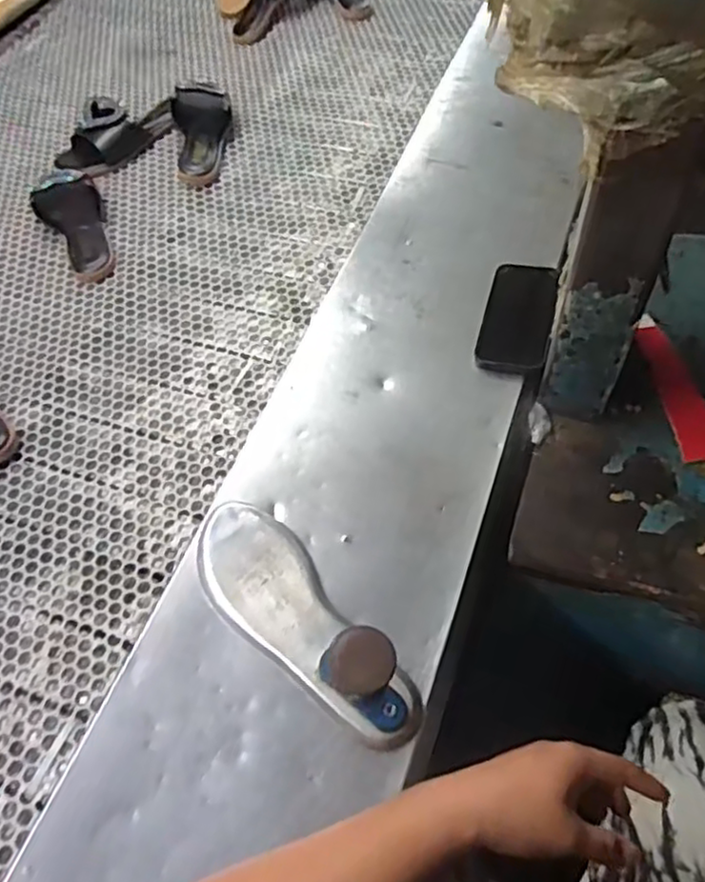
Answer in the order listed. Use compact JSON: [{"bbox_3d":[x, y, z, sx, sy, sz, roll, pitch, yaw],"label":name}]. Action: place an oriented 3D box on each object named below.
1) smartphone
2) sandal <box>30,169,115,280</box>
[{"bbox_3d":[0.179,-0.135,0.739,0.070,0.008,0.152,14,60,9],"label":"smartphone"},{"bbox_3d":[-0.365,-0.284,0.909,0.085,0.039,0.193,-26,62,-5],"label":"sandal"}]

